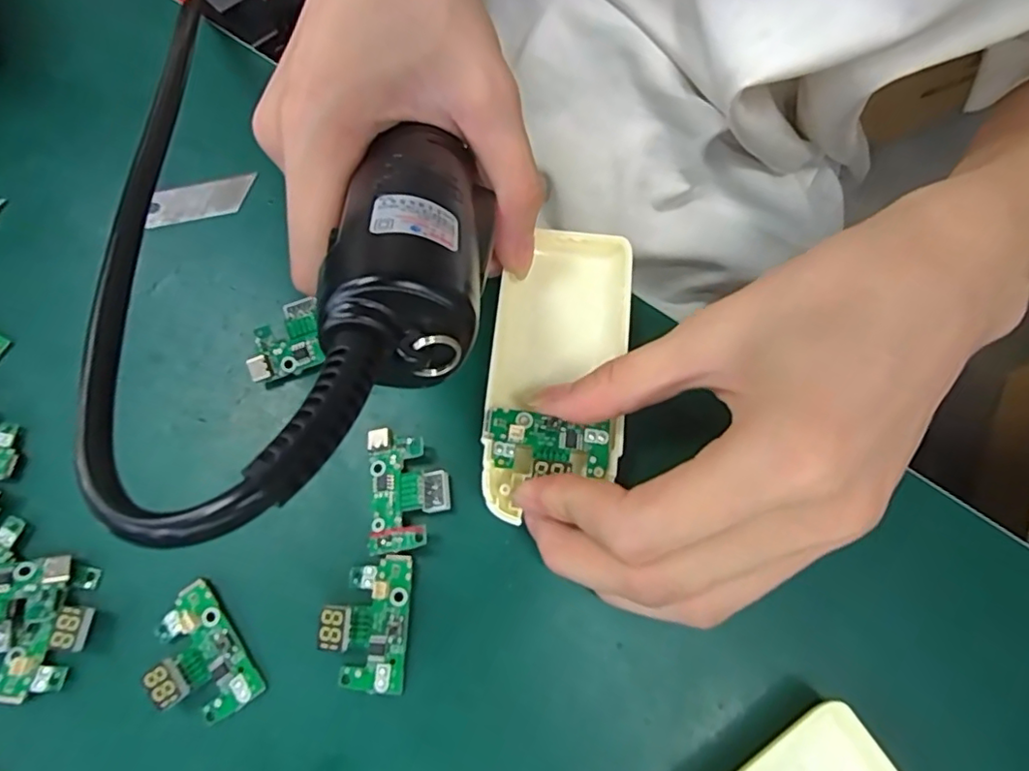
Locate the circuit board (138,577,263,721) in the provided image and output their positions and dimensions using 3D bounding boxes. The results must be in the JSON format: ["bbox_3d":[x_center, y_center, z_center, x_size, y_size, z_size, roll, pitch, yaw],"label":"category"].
[{"bbox_3d":[-0.097,0.082,0.177,0.025,0.010,0.039,-34,75,-8],"label":"circuit board"}]

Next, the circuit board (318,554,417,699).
[{"bbox_3d":[-0.046,0.073,0.179,0.024,0.010,0.039,3,74,3],"label":"circuit board"}]

